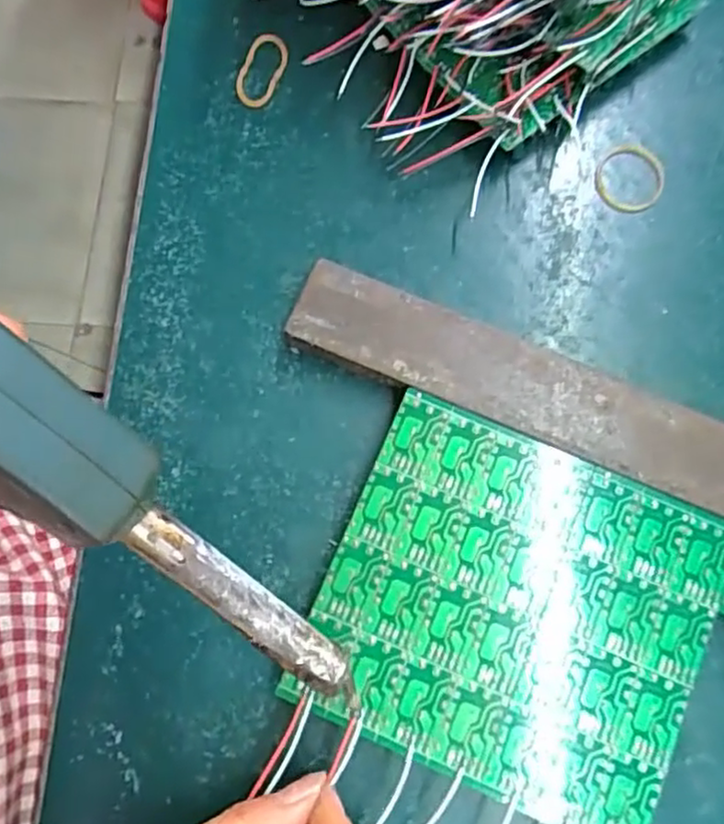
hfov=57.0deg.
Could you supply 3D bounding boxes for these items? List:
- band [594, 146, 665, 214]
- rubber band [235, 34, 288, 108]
[{"bbox_3d":[0.116,-0.101,0.286,0.028,0.004,0.031,23,77,5],"label":"band"},{"bbox_3d":[-0.047,-0.156,0.305,0.019,0.006,0.036,21,77,5],"label":"rubber band"}]

